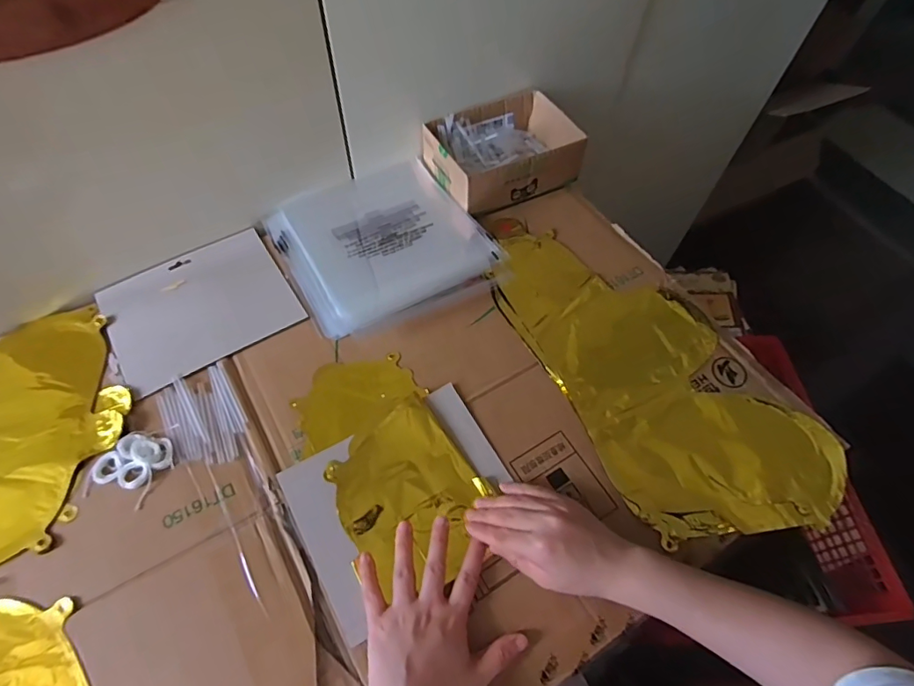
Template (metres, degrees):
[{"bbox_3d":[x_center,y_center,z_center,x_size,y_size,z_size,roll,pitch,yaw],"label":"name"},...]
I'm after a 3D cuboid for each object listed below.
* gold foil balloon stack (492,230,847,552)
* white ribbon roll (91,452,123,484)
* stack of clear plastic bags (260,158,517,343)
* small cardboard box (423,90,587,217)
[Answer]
[{"bbox_3d":[0.205,0.025,0.544,0.216,0.016,0.411,-29,65,-18],"label":"gold foil balloon stack"},{"bbox_3d":[-0.329,0.116,0.463,0.027,0.006,0.028,1,59,-2],"label":"white ribbon roll"},{"bbox_3d":[-0.093,-0.125,0.612,0.230,0.018,0.225,-26,64,-17],"label":"stack of clear plastic bags"},{"bbox_3d":[0.060,-0.256,0.667,0.178,0.065,0.139,-27,64,-17],"label":"small cardboard box"}]

